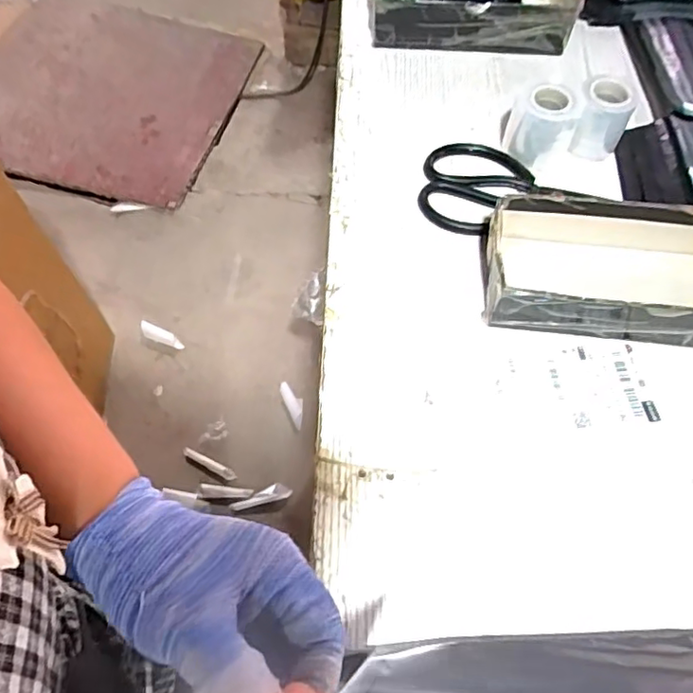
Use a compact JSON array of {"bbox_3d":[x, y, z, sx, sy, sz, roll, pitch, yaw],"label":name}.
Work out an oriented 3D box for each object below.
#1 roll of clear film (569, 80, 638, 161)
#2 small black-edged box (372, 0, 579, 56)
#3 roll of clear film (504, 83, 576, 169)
[{"bbox_3d":[0.250,-0.217,0.592,0.046,0.067,0.046,0,61,-1],"label":"roll of clear film"},{"bbox_3d":[0.148,-0.405,0.705,0.230,0.055,0.122,5,61,1],"label":"small black-edged box"},{"bbox_3d":[0.188,-0.215,0.589,0.046,0.063,0.052,-29,66,-16],"label":"roll of clear film"}]

